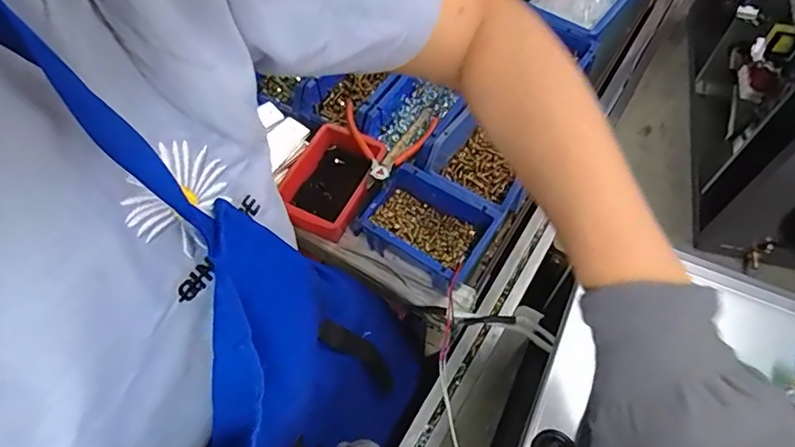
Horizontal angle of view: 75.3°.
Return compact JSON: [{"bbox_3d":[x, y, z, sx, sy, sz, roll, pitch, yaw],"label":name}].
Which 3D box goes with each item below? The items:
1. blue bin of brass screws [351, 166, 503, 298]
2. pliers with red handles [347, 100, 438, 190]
[{"bbox_3d":[0.032,0.000,0.619,0.149,0.056,0.101,32,66,19],"label":"blue bin of brass screws"},{"bbox_3d":[-0.014,-0.104,0.687,0.121,0.027,0.135,4,60,5],"label":"pliers with red handles"}]

